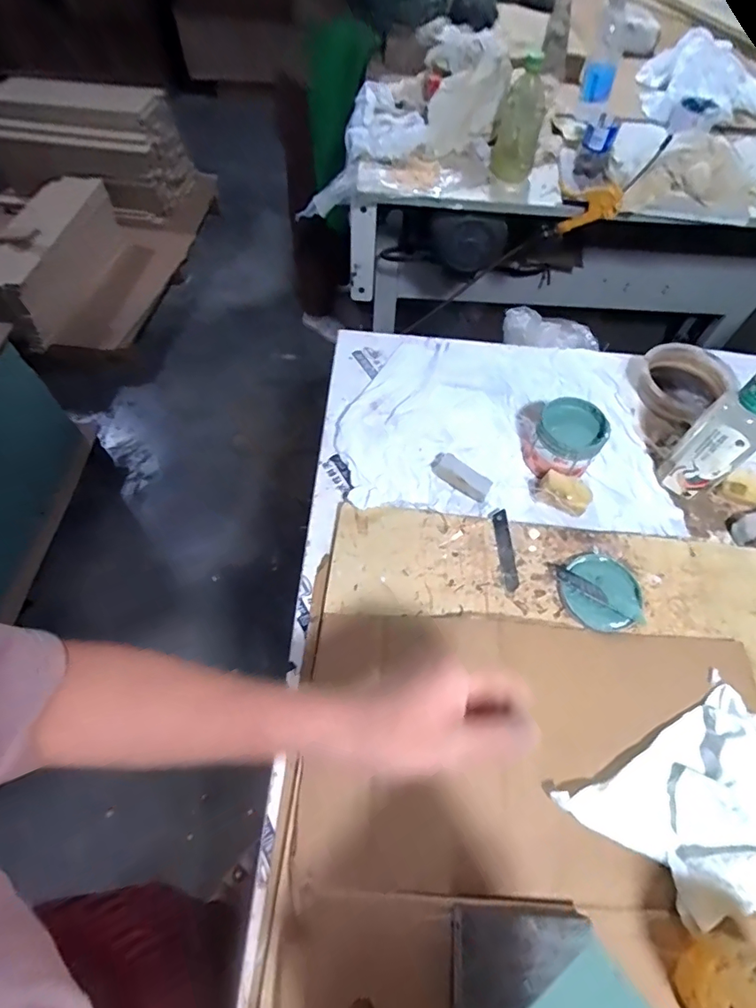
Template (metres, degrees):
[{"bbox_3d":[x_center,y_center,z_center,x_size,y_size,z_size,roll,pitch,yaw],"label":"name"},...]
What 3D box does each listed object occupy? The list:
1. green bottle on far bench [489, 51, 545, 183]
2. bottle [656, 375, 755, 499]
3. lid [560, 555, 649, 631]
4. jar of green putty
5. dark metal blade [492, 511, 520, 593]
[{"bbox_3d":[0.259,-0.697,0.905,0.080,0.160,0.088,11,60,4],"label":"green bottle on far bench"},{"bbox_3d":[0.387,-0.080,0.537,0.054,0.195,0.064,-41,68,-21],"label":"bottle"},{"bbox_3d":[0.239,0.092,0.523,0.084,0.014,0.082,0,60,-1],"label":"lid"},{"bbox_3d":[0.232,-0.077,0.603,0.077,0.064,0.084,0,60,-1],"label":"jar of green putty"},{"bbox_3d":[0.143,0.051,0.549,0.017,0.004,0.096,-2,60,-2],"label":"dark metal blade"}]

